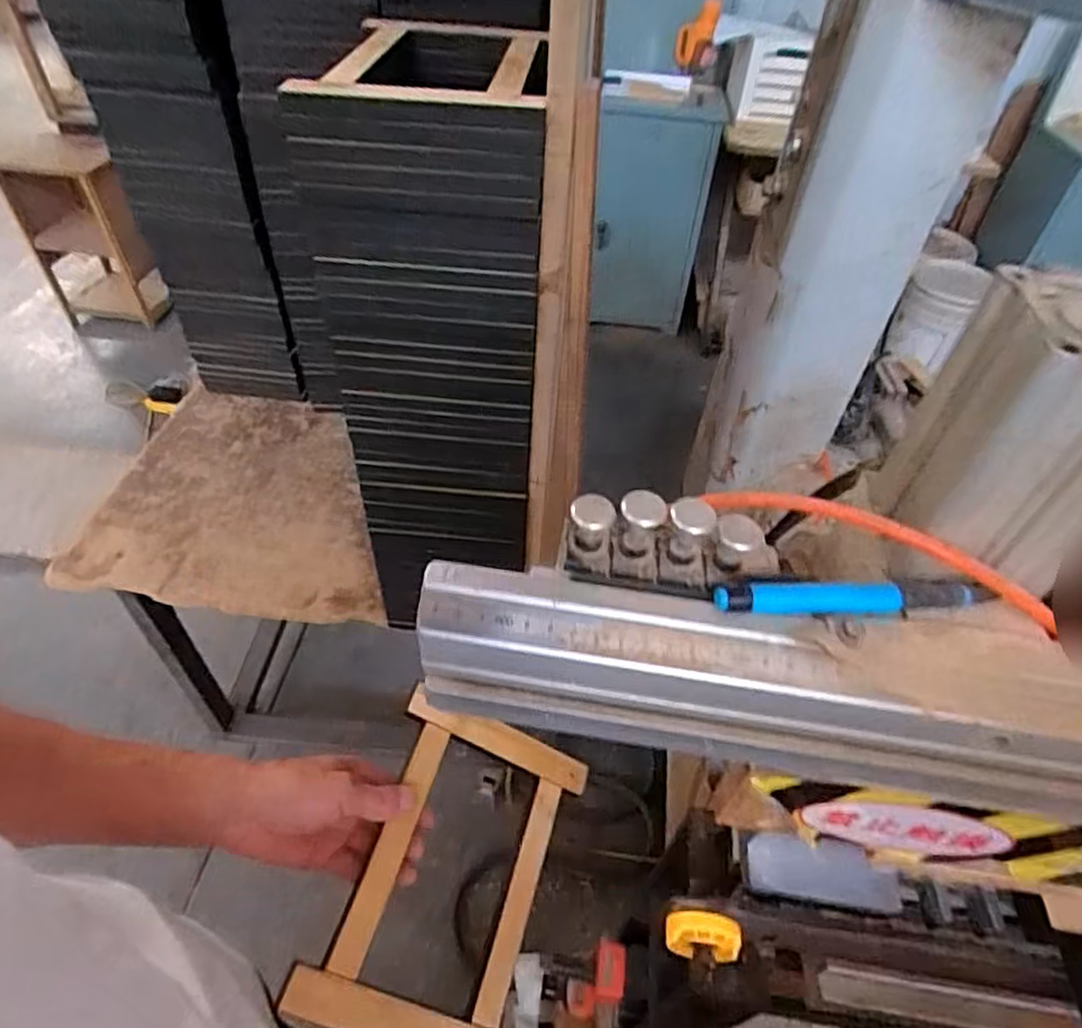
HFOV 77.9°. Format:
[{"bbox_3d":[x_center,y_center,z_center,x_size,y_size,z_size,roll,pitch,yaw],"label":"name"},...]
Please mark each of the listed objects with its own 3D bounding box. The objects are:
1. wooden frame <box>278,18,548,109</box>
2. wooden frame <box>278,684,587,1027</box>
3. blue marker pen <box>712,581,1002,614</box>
[{"bbox_3d":[-0.081,-0.365,0.530,0.178,0.012,0.256,5,46,1],"label":"wooden frame"},{"bbox_3d":[-0.065,0.283,0.533,0.177,0.019,0.237,34,52,-18],"label":"wooden frame"},{"bbox_3d":[0.136,0.036,0.288,0.123,0.011,0.012,-2,46,-5],"label":"blue marker pen"}]

